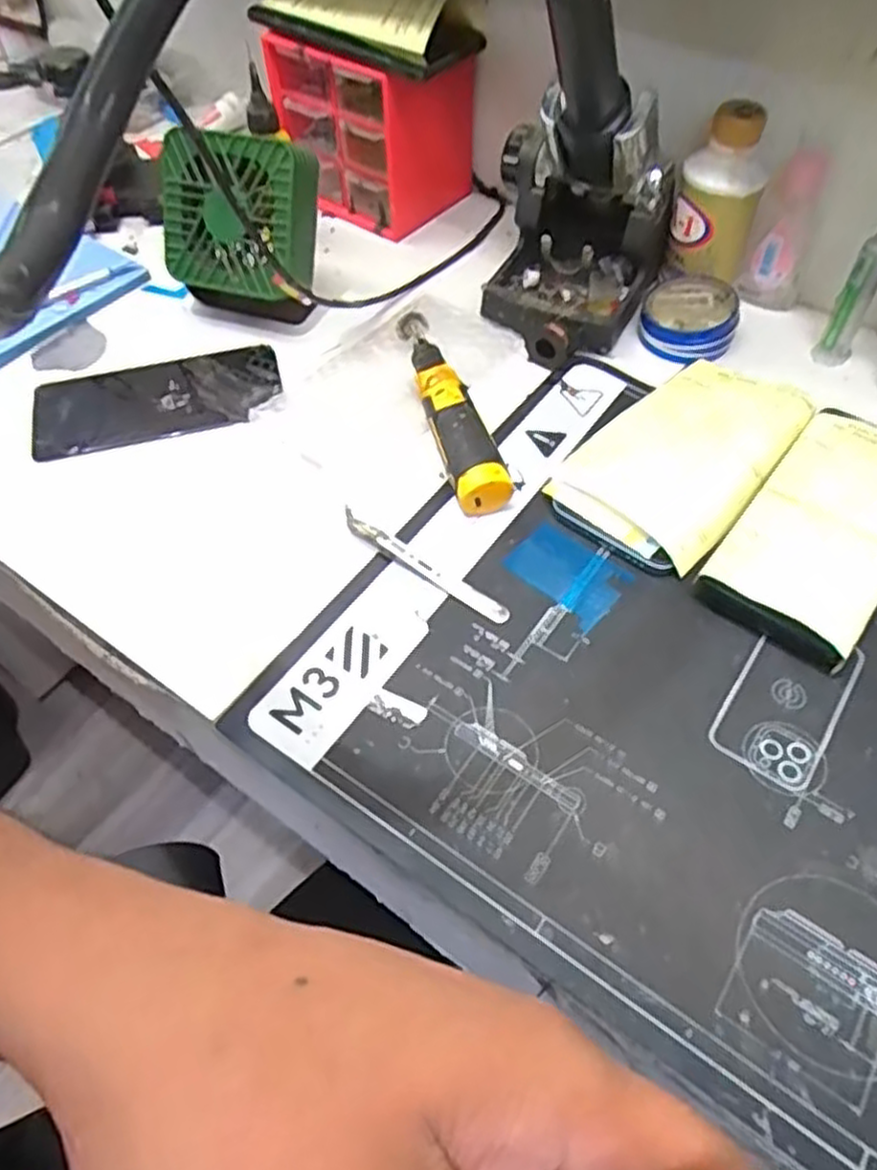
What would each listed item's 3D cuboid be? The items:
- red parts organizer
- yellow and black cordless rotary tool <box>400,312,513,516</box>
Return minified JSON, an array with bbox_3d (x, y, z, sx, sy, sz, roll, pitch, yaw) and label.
[{"bbox_3d":[-0.050,-0.361,0.594,0.123,0.113,0.101,32,62,22],"label":"red parts organizer"},{"bbox_3d":[0.003,-0.113,0.470,0.031,0.031,0.162,-15,56,-8],"label":"yellow and black cordless rotary tool"}]

